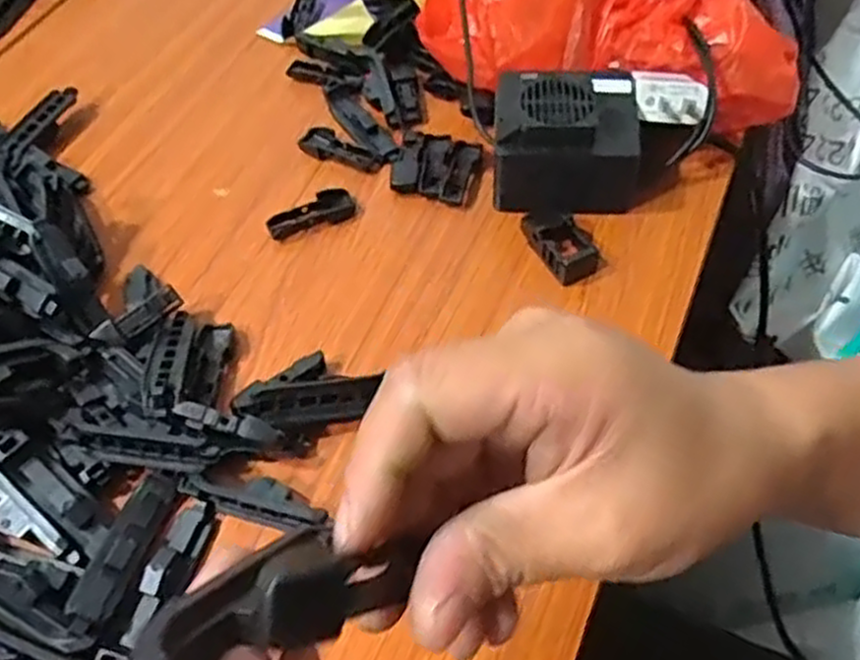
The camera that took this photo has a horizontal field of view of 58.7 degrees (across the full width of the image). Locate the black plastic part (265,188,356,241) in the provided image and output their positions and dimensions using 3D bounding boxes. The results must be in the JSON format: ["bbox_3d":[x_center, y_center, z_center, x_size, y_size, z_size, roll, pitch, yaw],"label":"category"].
[{"bbox_3d":[-0.068,-0.067,0.436,0.051,0.008,0.020,-18,56,-9],"label":"black plastic part"}]

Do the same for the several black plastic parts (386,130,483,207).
[{"bbox_3d":[0.004,-0.098,0.450,0.049,0.016,0.051,13,57,12],"label":"several black plastic parts"}]

